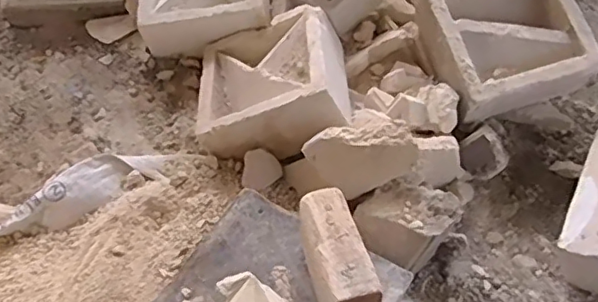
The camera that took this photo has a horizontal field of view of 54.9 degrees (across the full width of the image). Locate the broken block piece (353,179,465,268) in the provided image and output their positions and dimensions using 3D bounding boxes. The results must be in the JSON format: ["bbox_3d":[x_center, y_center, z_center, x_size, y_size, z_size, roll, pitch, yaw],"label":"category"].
[{"bbox_3d":[0.136,0.086,0.739,0.114,0.056,0.102,-34,64,-18],"label":"broken block piece"}]

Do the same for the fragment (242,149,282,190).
[{"bbox_3d":[-0.054,0.026,0.818,0.056,0.025,0.056,0,91,-19],"label":"fragment"}]

